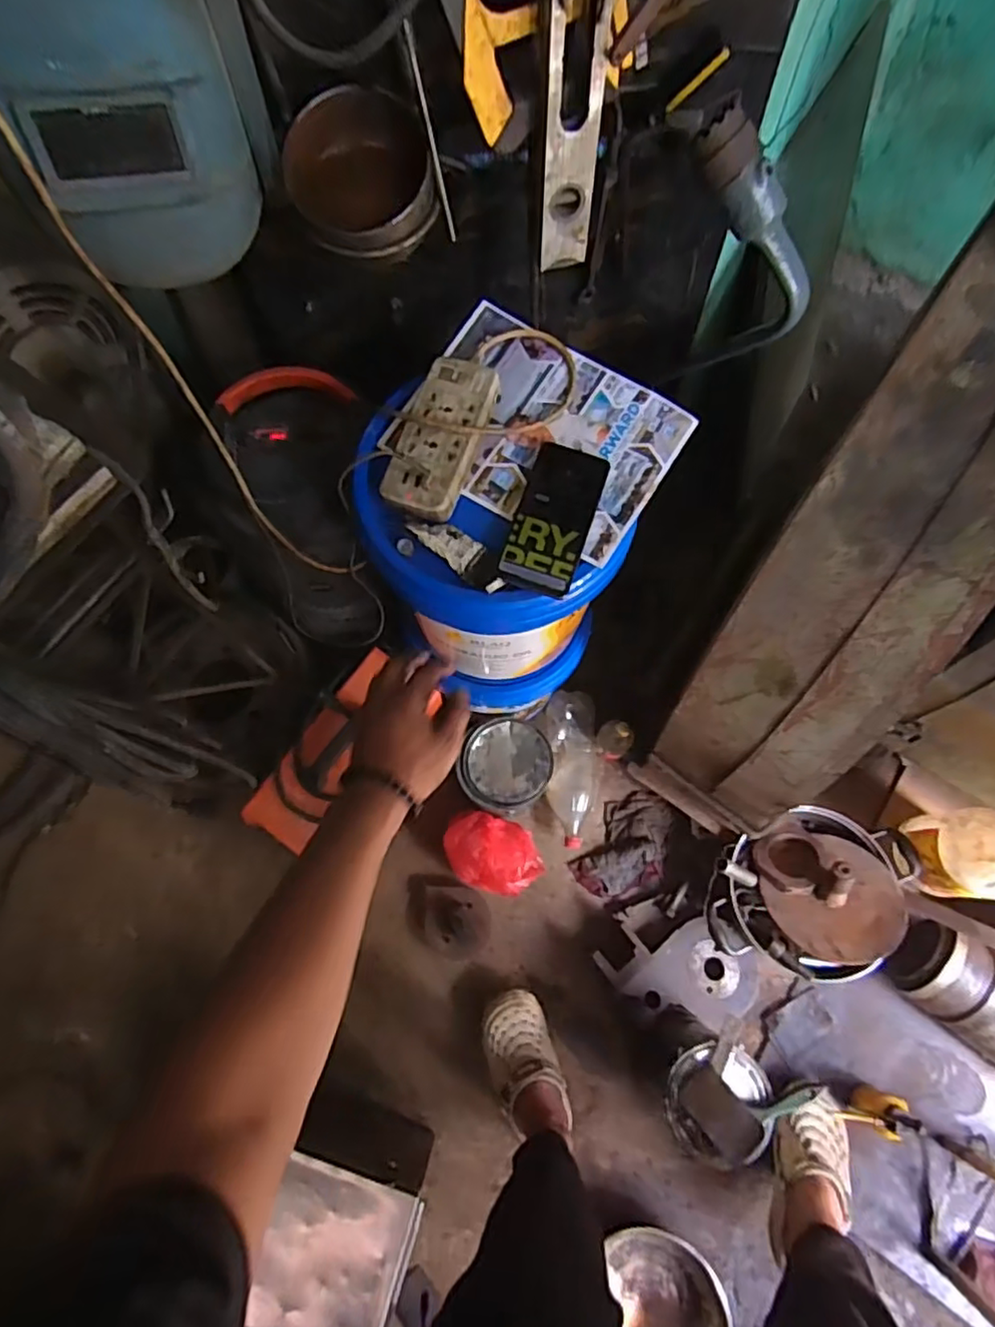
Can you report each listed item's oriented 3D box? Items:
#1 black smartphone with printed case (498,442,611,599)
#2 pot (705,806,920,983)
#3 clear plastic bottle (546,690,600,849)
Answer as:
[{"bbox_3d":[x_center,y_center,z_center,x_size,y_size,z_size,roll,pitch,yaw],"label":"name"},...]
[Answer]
[{"bbox_3d":[0.059,-0.149,0.642,0.076,0.015,0.167,15,71,8],"label":"black smartphone with printed case"},{"bbox_3d":[0.583,0.412,1.151,0.367,0.174,0.303,15,70,8],"label":"pot"},{"bbox_3d":[0.157,0.212,1.282,0.104,0.090,0.302,0,69,2],"label":"clear plastic bottle"}]

